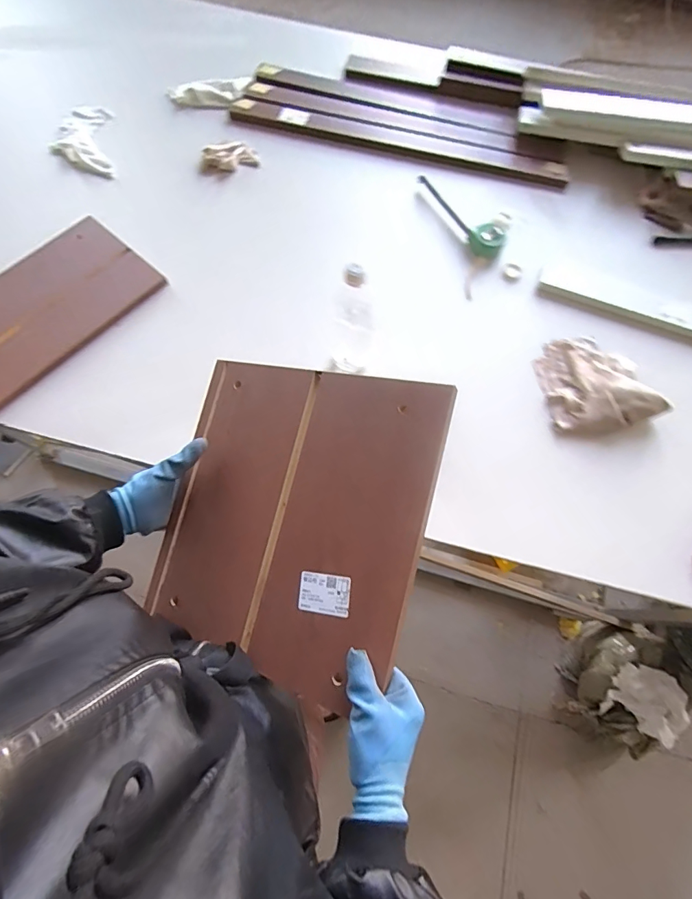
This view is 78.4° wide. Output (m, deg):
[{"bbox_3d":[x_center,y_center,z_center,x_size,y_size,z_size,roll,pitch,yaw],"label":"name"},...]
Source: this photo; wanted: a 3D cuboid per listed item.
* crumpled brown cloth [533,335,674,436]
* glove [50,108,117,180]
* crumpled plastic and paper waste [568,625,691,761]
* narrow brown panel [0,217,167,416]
[{"bbox_3d":[0.437,-0.123,0.737,0.183,0.047,0.188,-5,70,-5],"label":"crumpled brown cloth"},{"bbox_3d":[-0.562,-0.665,0.914,0.124,0.042,0.215,-10,71,-6],"label":"glove"},{"bbox_3d":[0.788,0.664,1.192,0.276,0.210,0.269,1,70,-2],"label":"crumpled plastic and paper waste"},{"bbox_3d":[-0.576,-0.220,0.758,0.214,0.035,0.470,39,73,11],"label":"narrow brown panel"}]

